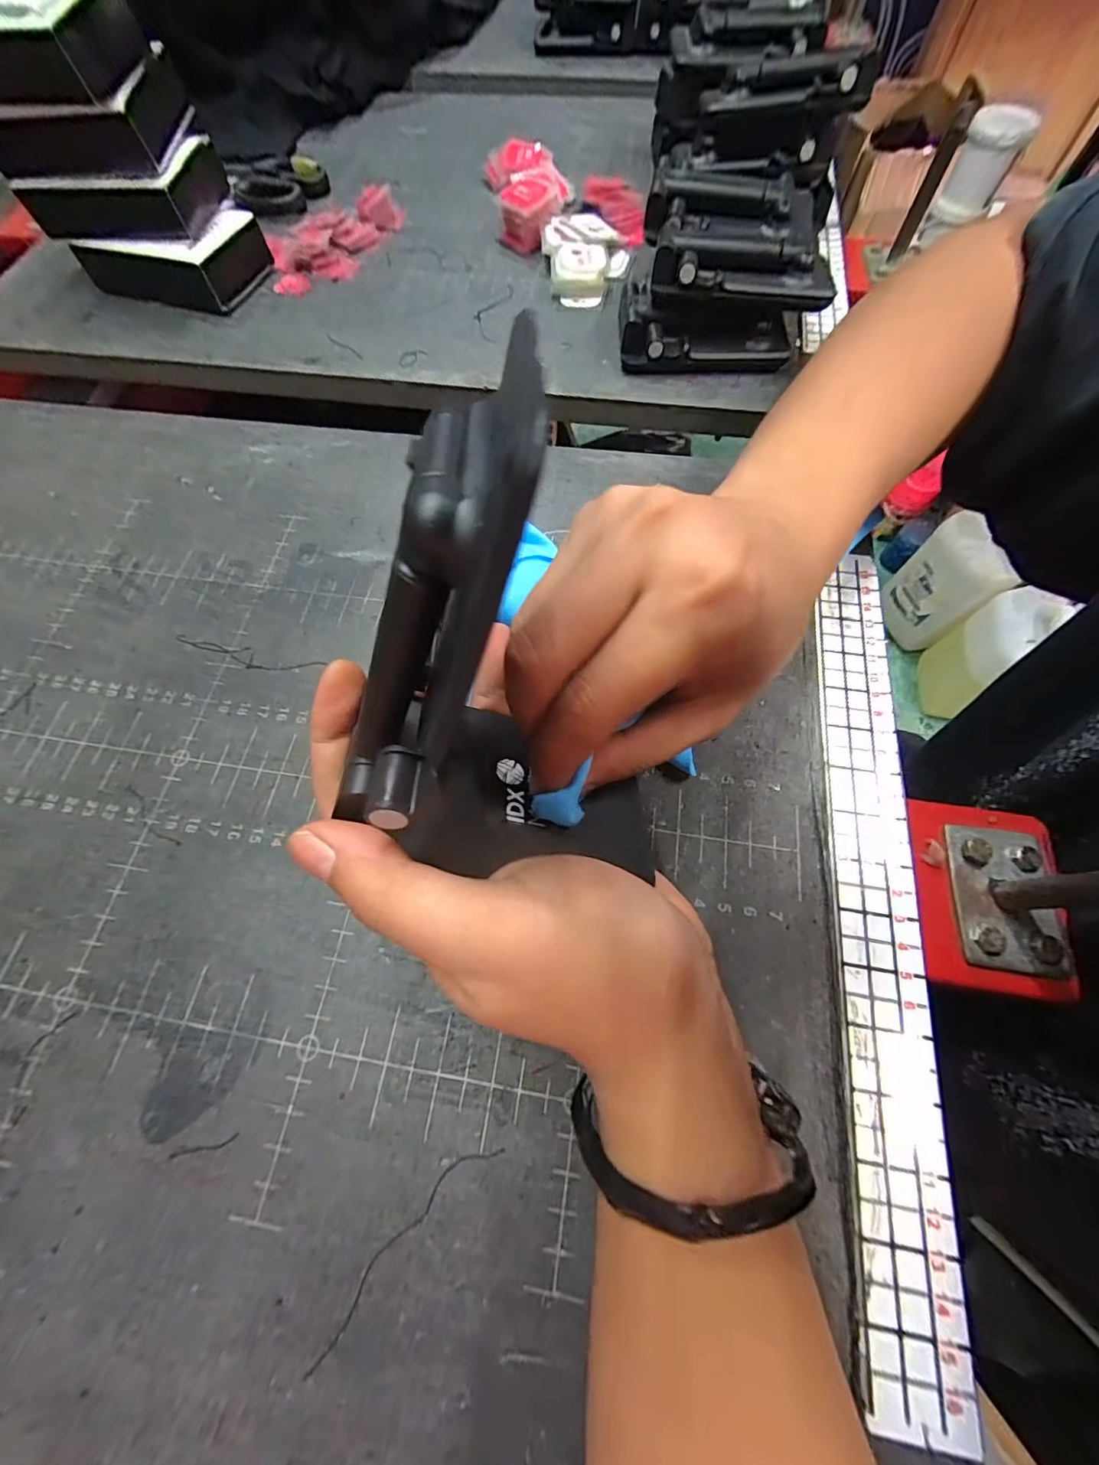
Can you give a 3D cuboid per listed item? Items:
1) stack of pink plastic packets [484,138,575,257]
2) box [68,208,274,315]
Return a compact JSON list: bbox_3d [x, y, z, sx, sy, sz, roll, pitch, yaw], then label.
[{"bbox_3d":[-0.015,-0.433,0.382,0.065,0.026,0.118,-5,68,-1],"label":"stack of pink plastic packets"},{"bbox_3d":[-0.276,-0.352,0.349,0.112,0.034,0.068,14,69,7],"label":"box"}]

